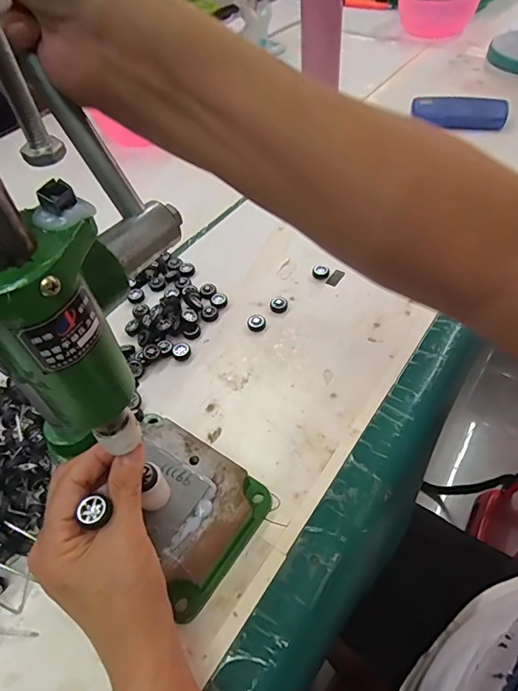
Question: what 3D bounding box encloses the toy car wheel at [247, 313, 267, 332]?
[{"bbox_3d":[-0.003,-0.025,0.508,0.020,0.009,0.020,-2,51,2],"label":"toy car wheel"}]

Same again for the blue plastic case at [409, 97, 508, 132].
[{"bbox_3d":[0.332,-0.389,0.761,0.148,0.036,0.035,10,52,13],"label":"blue plastic case"}]

